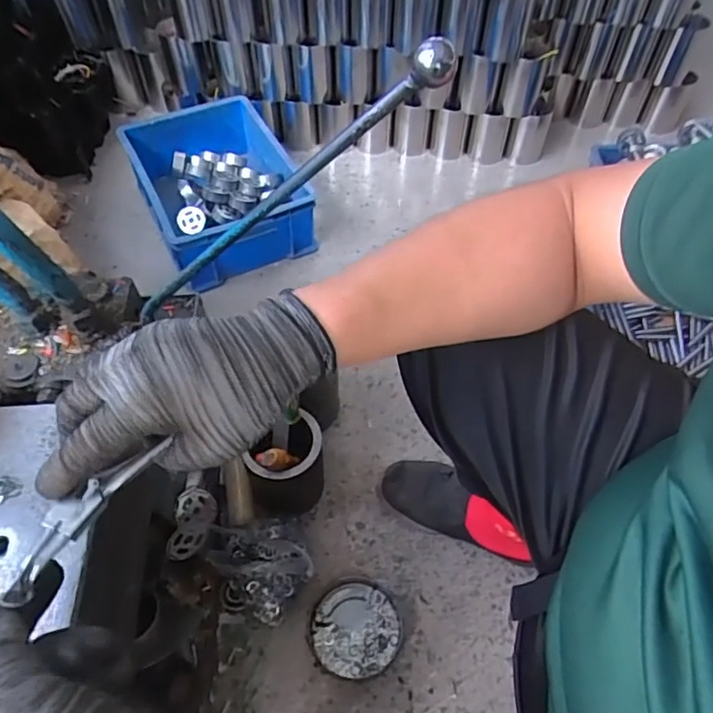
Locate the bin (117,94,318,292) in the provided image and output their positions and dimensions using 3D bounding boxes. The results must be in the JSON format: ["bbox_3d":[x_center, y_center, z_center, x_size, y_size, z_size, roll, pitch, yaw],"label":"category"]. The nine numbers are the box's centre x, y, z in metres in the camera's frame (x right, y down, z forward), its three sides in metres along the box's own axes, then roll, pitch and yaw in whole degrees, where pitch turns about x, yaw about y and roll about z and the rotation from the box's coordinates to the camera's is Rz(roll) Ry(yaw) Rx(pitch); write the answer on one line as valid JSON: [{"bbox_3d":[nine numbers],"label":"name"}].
[{"bbox_3d":[-0.295,-0.362,1.225,0.316,0.149,0.418,-26,59,-17],"label":"bin"}]

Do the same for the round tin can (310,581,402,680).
[{"bbox_3d":[0.000,0.374,0.779,0.119,0.014,0.117,0,55,0],"label":"round tin can"}]

